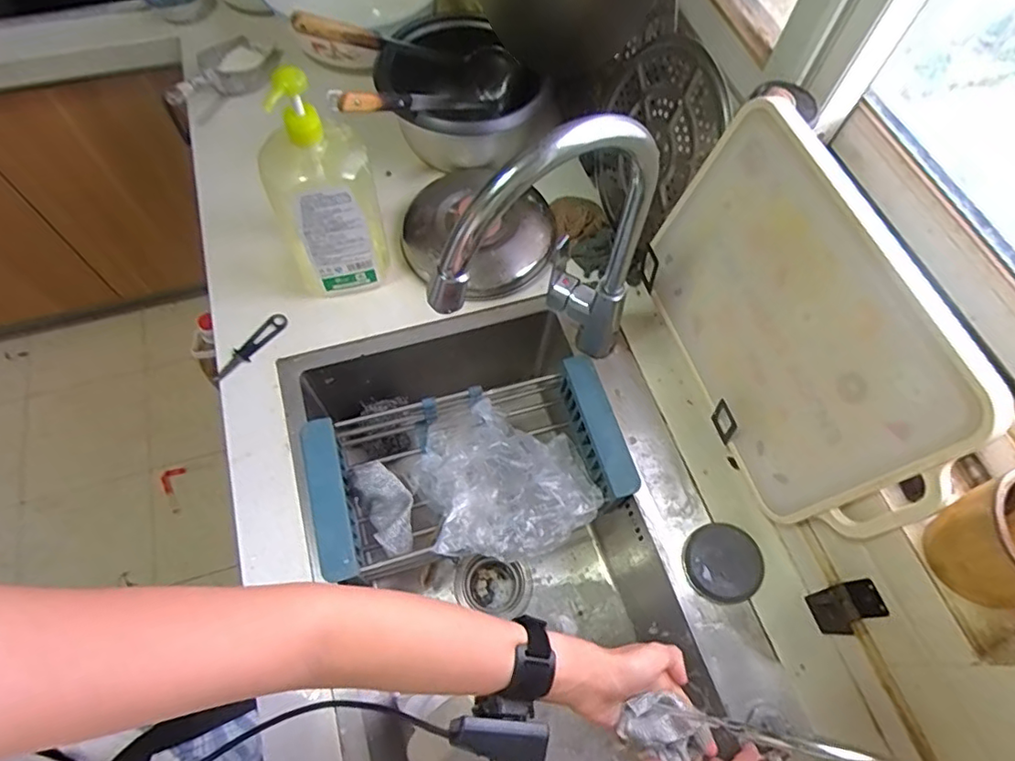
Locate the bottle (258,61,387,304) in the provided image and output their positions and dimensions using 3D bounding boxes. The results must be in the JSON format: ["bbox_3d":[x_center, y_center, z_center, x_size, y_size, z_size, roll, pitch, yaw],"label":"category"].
[{"bbox_3d":[-0.212,-0.211,0.665,0.112,0.299,0.071,-23,67,-14],"label":"bottle"}]

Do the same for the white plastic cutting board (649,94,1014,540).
[{"bbox_3d":[0.278,-0.049,0.578,0.026,0.273,0.393,-11,69,-20],"label":"white plastic cutting board"}]

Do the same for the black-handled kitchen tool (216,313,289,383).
[{"bbox_3d":[-0.331,-0.044,0.733,0.024,0.009,0.116,33,66,13],"label":"black-handled kitchen tool"}]

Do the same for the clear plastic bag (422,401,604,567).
[{"bbox_3d":[-0.003,0.120,0.720,0.199,0.084,0.209,-14,65,-10],"label":"clear plastic bag"}]

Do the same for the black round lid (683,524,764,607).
[{"bbox_3d":[0.245,0.204,0.642,0.084,0.018,0.084,1,63,-2],"label":"black round lid"}]

